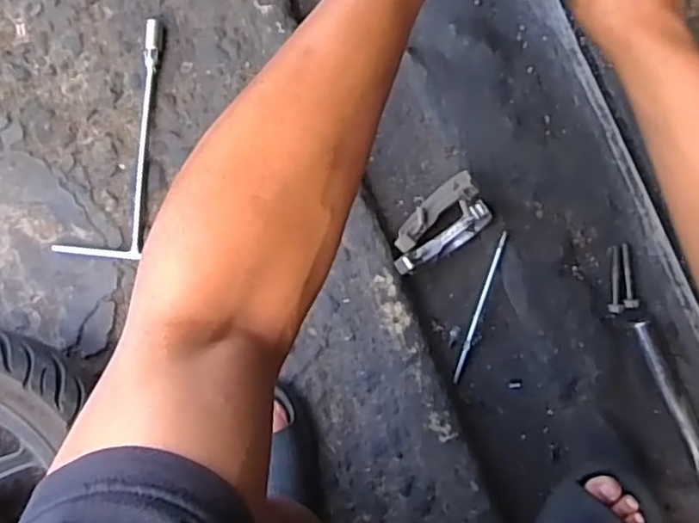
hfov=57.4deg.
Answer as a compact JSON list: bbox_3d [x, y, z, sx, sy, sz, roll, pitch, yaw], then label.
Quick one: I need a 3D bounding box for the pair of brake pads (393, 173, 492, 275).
[{"bbox_3d":[0.092,-0.042,0.705,0.113,0.060,0.065,-32,84,2],"label":"pair of brake pads"}]

